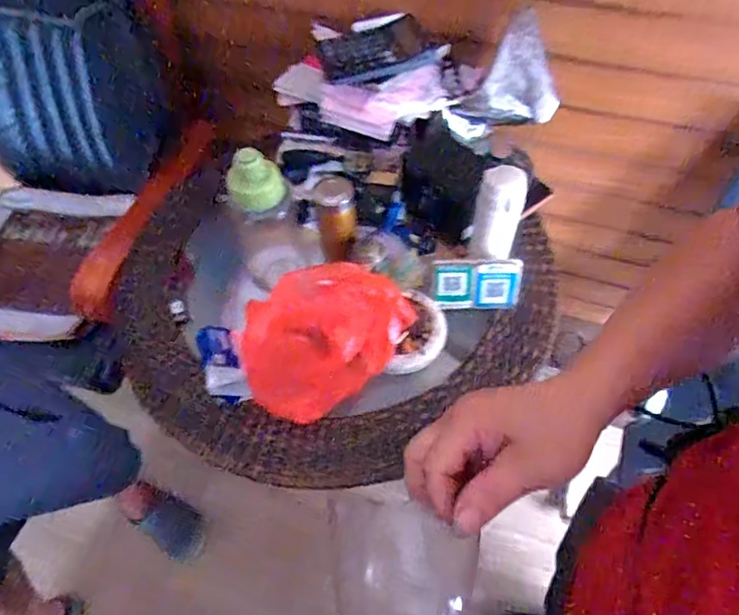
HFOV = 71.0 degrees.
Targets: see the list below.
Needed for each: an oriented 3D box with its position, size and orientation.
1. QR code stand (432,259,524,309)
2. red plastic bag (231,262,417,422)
[{"bbox_3d":[0.180,-0.035,0.876,0.146,0.090,0.049,0,58,2],"label":"QR code stand"},{"bbox_3d":[-0.063,0.041,0.799,0.276,0.115,0.168,-33,63,-18],"label":"red plastic bag"}]

